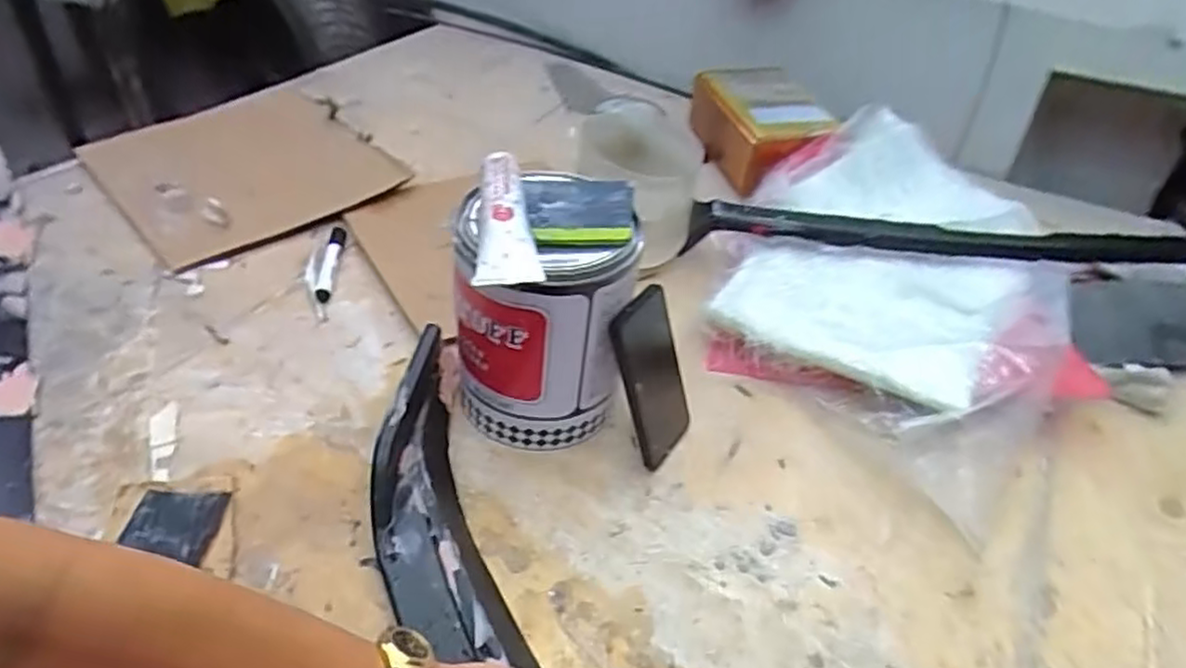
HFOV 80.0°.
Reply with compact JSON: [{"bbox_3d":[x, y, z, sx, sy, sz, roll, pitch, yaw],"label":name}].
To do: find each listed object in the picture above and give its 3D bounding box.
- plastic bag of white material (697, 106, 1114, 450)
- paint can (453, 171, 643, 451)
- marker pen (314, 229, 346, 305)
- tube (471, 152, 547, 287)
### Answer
[{"bbox_3d":[0.391,-0.082,0.875,0.414,0.131,0.547,24,44,17],"label":"plastic bag of white material"},{"bbox_3d":[-0.055,-0.009,0.657,0.140,0.218,0.148,4,42,-4],"label":"paint can"},{"bbox_3d":[-0.312,-0.087,0.843,0.019,0.024,0.131,-1,42,-10],"label":"marker pen"},{"bbox_3d":[-0.070,-0.093,0.563,0.050,0.024,0.151,-1,53,-11],"label":"tube"}]

